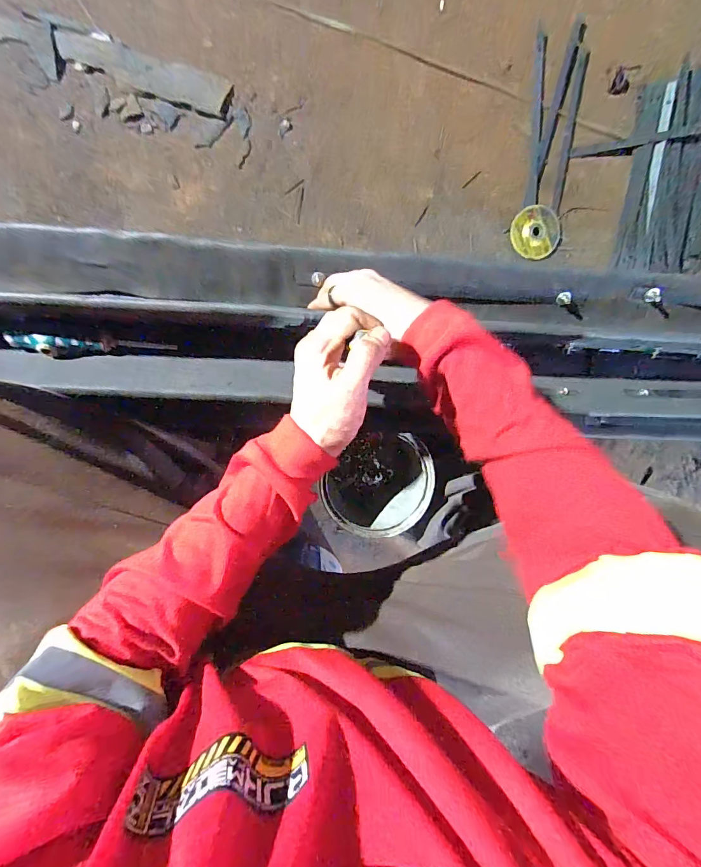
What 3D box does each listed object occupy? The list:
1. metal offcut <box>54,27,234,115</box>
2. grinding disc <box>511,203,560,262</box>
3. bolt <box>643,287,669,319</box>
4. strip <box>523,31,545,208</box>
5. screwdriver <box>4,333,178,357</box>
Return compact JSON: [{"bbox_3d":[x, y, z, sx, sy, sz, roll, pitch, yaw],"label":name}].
[{"bbox_3d":[-0.343,-0.601,0.640,0.271,0.013,0.055,15,96,-8],"label":"metal offcut"},{"bbox_3d":[0.350,-0.378,0.726,0.094,0.006,0.093,-1,97,-5],"label":"grinding disc"},{"bbox_3d":[0.380,-0.159,0.472,0.058,0.017,0.015,14,96,-33],"label":"bolt"},{"bbox_3d":[0.342,-0.575,0.712,0.024,0.011,0.300,0,97,-6],"label":"strip"},{"bbox_3d":[-0.282,-0.093,0.414,0.149,0.020,0.020,1,96,-6],"label":"screwdriver"}]

